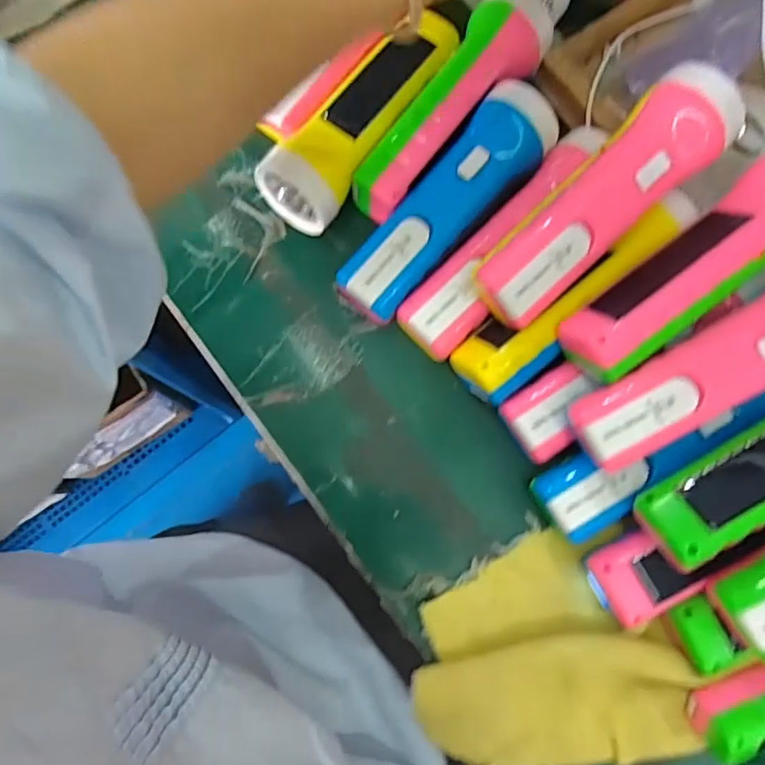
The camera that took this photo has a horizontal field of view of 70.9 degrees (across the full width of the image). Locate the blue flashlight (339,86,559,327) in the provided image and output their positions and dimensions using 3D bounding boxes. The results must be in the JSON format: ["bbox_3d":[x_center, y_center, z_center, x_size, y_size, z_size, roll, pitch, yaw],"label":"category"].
[{"bbox_3d":[0.041,-0.108,0.338,0.052,0.048,0.166,38,81,3],"label":"blue flashlight"}]

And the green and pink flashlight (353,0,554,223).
[{"bbox_3d":[0.040,-0.176,0.339,0.048,0.039,0.166,42,81,4],"label":"green and pink flashlight"}]

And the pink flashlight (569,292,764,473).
[{"bbox_3d":[0.177,-0.006,0.285,0.157,0.043,0.046,-32,88,3],"label":"pink flashlight"}]

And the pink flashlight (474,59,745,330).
[{"bbox_3d":[0.120,-0.098,0.300,0.164,0.050,0.048,-44,86,-5],"label":"pink flashlight"}]

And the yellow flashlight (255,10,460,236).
[{"bbox_3d":[-0.009,-0.167,0.346,0.052,0.048,0.162,40,81,4],"label":"yellow flashlight"}]

